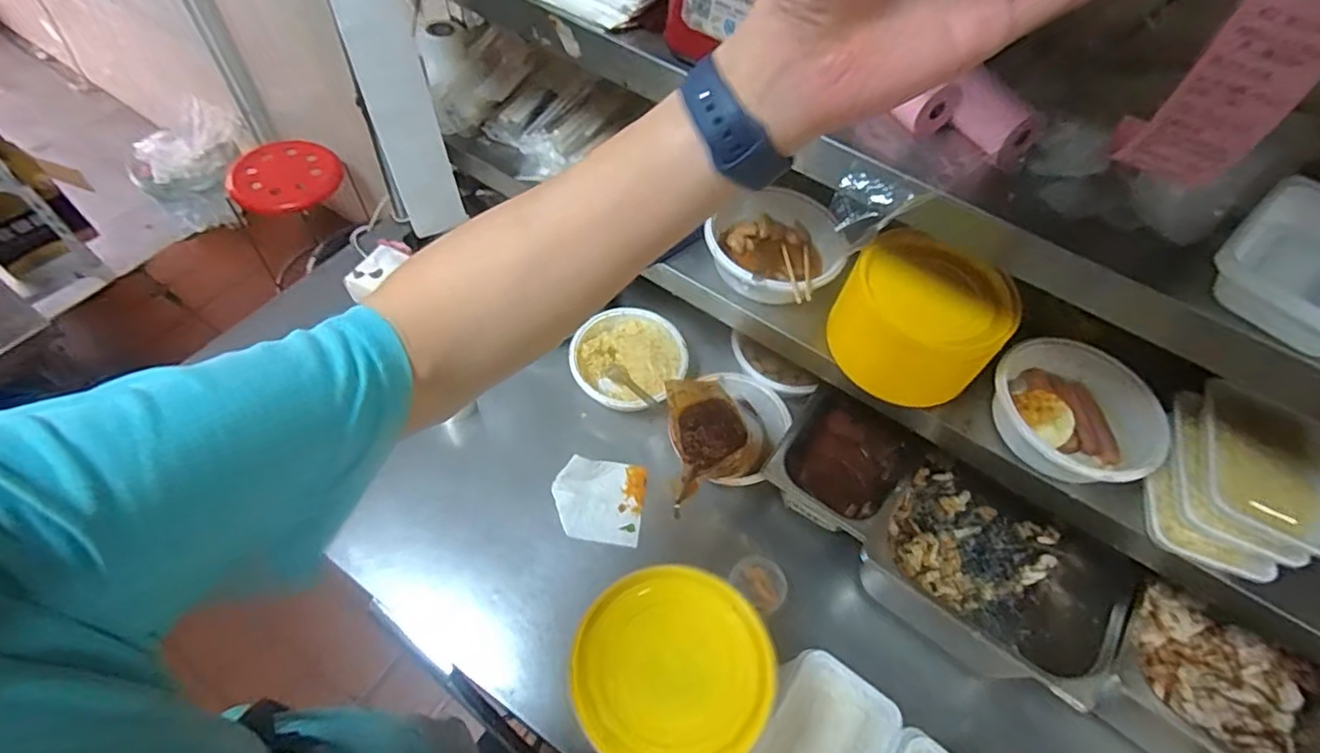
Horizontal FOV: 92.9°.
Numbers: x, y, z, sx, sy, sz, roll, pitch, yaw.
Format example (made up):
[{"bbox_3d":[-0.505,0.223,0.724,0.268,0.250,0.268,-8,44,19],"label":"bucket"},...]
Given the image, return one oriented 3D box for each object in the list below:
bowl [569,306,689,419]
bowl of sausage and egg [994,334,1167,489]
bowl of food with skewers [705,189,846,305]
[{"bbox_3d":[-0.046,-0.028,0.945,0.166,0.048,0.158,2,57,-3],"label":"bowl"},{"bbox_3d":[0.444,0.037,0.673,0.164,0.051,0.164,2,57,-3],"label":"bowl of sausage and egg"},{"bbox_3d":[0.136,-0.155,0.756,0.160,0.060,0.165,2,57,-3],"label":"bowl of food with skewers"}]

